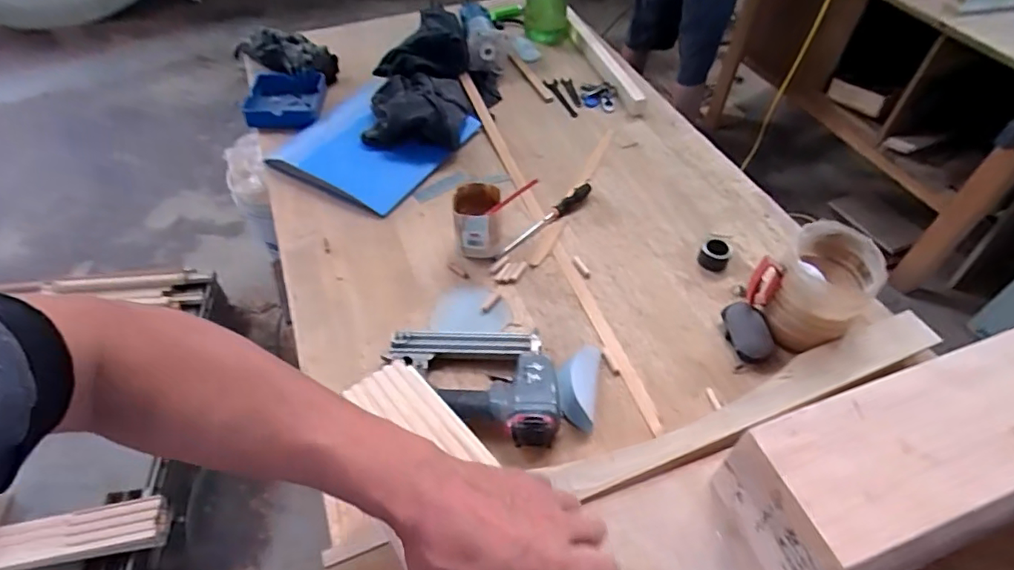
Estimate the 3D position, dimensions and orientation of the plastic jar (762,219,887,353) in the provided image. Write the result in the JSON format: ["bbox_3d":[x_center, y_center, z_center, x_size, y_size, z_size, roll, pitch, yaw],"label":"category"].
[{"bbox_3d":[0.416,0.007,0.742,0.124,0.124,0.133,33,58,25],"label":"plastic jar"}]

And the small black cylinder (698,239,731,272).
[{"bbox_3d":[0.325,-0.048,0.858,0.042,0.030,0.037,20,53,16],"label":"small black cylinder"}]

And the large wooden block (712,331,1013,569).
[{"bbox_3d":[0.457,0.150,0.544,0.479,0.125,0.142,-16,52,-12],"label":"large wooden block"}]

